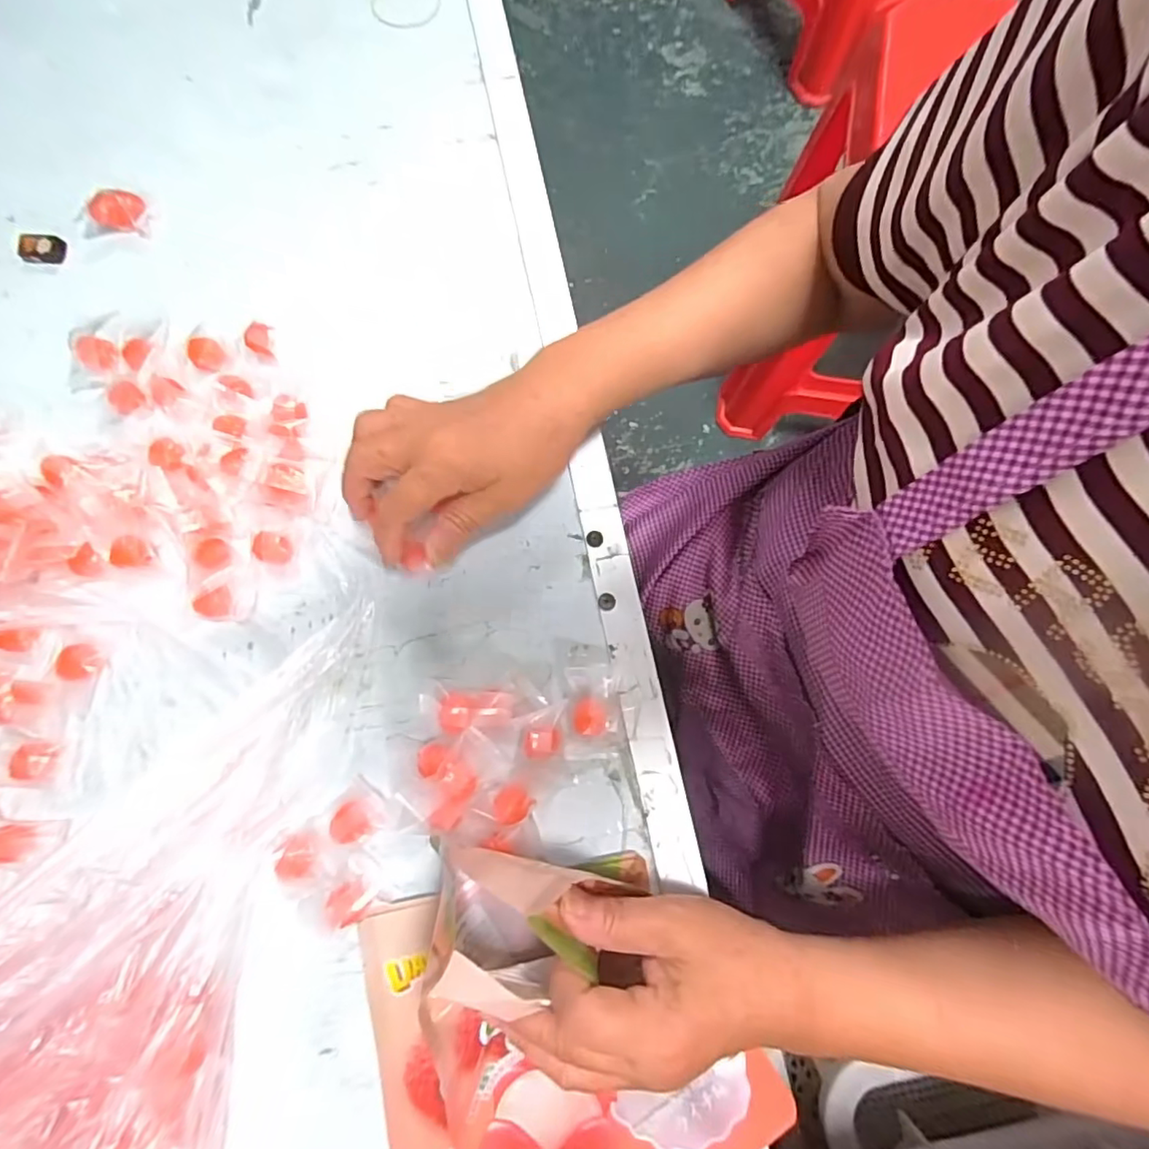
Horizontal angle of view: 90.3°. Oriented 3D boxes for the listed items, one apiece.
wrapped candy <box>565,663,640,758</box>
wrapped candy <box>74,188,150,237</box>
[{"bbox_3d":[0.016,0.076,0.321,0.040,0.014,0.050,0,79,1],"label":"wrapped candy"},{"bbox_3d":[-0.311,-0.243,0.382,0.043,0.015,0.024,-11,79,-1],"label":"wrapped candy"}]

